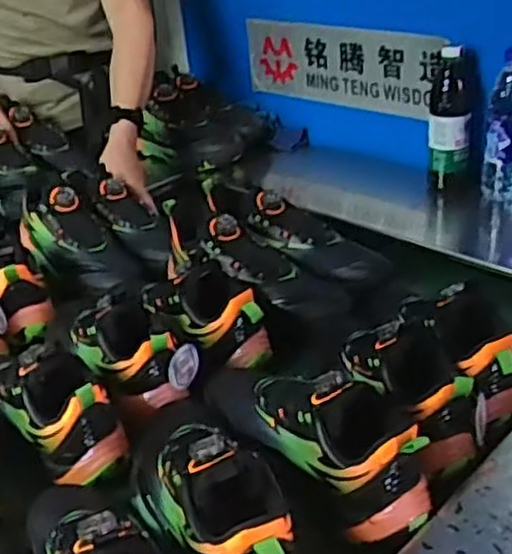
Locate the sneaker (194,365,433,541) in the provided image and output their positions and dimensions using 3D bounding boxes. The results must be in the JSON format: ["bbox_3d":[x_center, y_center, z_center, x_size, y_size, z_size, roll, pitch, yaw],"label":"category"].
[{"bbox_3d":[0.052,0.120,0.710,0.112,0.092,0.282,-21,33,-25],"label":"sneaker"}]

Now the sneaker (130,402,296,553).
[{"bbox_3d":[-0.047,0.166,0.640,0.110,0.096,0.277,-13,30,-14],"label":"sneaker"}]

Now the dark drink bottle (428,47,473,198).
[{"bbox_3d":[0.298,-0.233,1.139,0.064,0.220,0.054,2,30,13],"label":"dark drink bottle"}]

